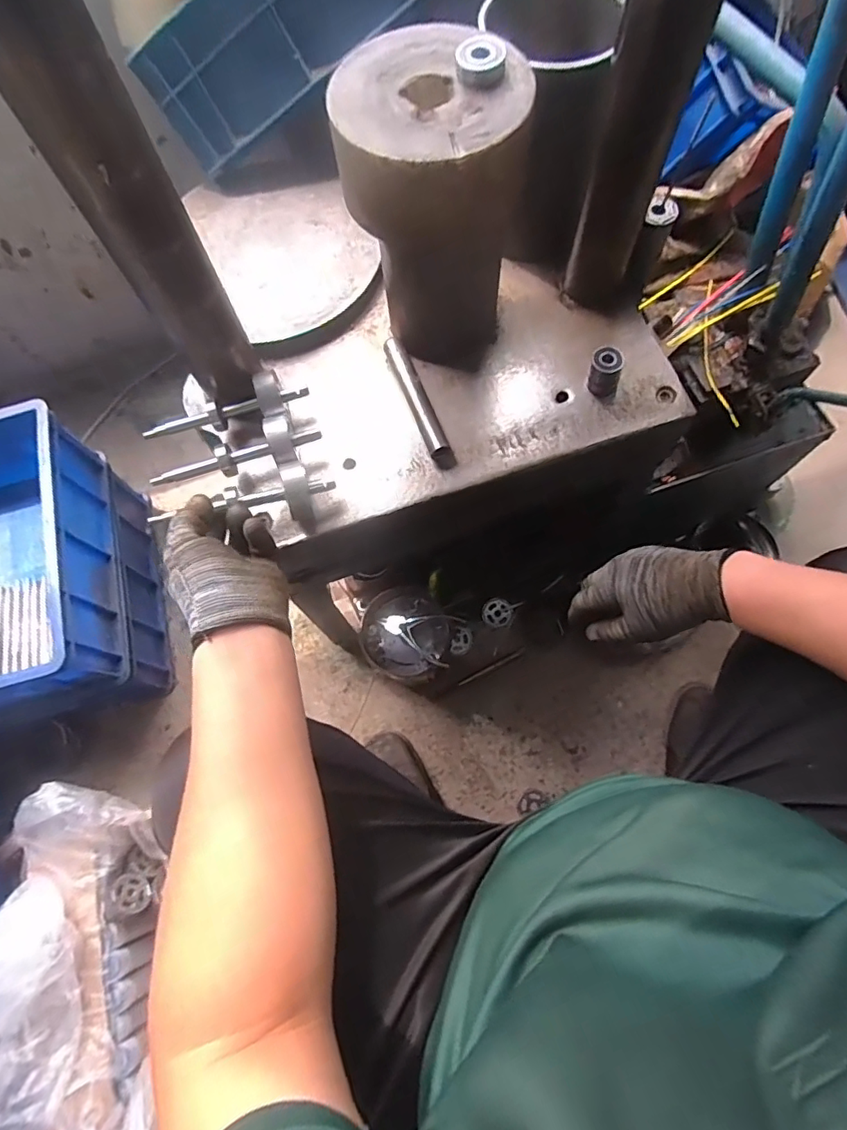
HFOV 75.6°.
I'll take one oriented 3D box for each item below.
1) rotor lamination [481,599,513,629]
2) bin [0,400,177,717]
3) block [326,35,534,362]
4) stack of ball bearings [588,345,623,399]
[{"bbox_3d":[0.124,0.082,0.926,0.049,0.004,0.049,-1,70,2],"label":"rotor lamination"},{"bbox_3d":[-0.615,-0.009,0.792,0.287,0.185,0.426,-16,71,-3],"label":"bin"},{"bbox_3d":[0.009,-0.298,0.483,0.141,0.218,0.144,1,70,3],"label":"block"},{"bbox_3d":[0.179,-0.190,0.539,0.029,0.034,0.033,15,72,8],"label":"stack of ball bearings"}]

